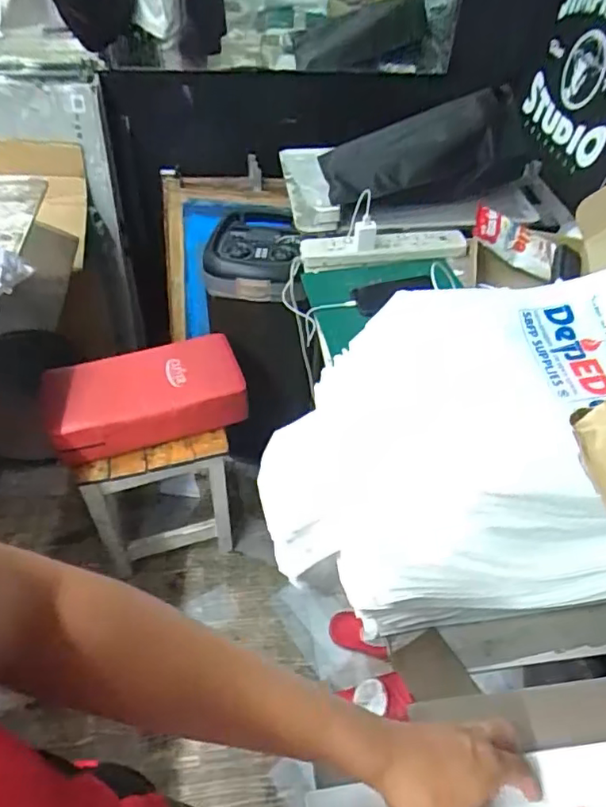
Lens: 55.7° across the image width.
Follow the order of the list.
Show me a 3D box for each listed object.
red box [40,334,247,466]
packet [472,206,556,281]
[{"bbox_3d":[-0.330,-0.015,1.210,0.395,0.111,0.186,-11,49,-13],"label":"red box"},{"bbox_3d":[0.399,-0.308,1.091,0.166,0.023,0.074,24,93,-4],"label":"packet"}]

